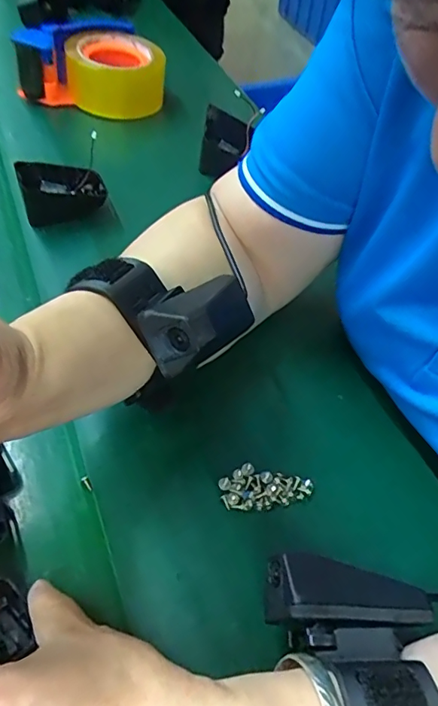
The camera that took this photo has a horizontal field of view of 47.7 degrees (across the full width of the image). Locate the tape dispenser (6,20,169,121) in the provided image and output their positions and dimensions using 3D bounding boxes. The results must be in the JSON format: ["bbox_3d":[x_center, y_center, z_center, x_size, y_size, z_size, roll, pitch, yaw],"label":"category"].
[{"bbox_3d":[-0.141,-0.327,0.557,0.157,0.074,0.115,3,53,-8],"label":"tape dispenser"}]

